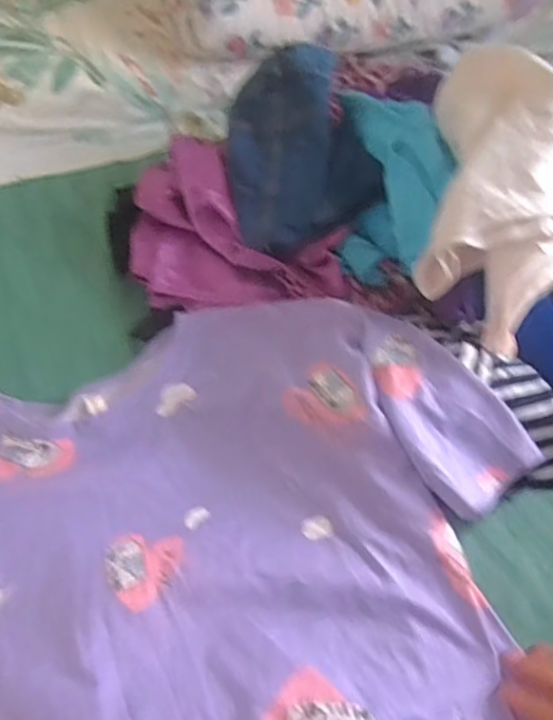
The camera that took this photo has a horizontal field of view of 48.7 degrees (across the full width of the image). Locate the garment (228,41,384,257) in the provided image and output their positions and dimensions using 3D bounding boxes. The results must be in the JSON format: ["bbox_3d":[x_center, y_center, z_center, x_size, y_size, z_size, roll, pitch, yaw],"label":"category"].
[{"bbox_3d":[0.019,-0.219,0.643,0.151,0.111,0.236,-12,51,-11],"label":"garment"}]

